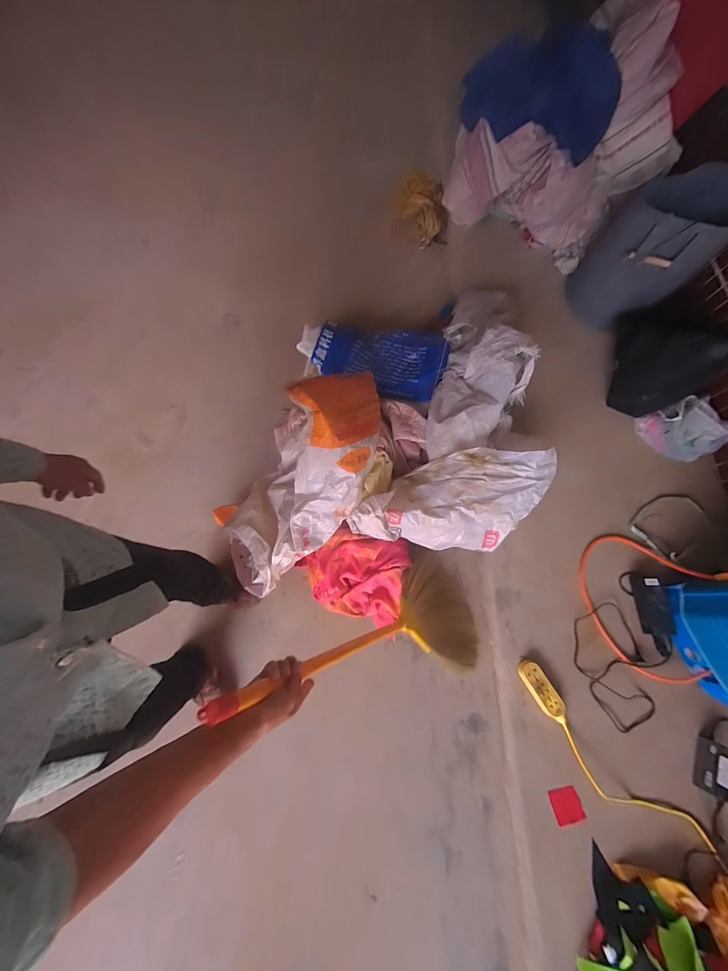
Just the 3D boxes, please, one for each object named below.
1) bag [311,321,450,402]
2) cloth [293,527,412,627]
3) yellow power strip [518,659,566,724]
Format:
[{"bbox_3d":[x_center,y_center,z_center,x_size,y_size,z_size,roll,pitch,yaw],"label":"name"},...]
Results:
[{"bbox_3d":[0.059,-0.460,1.184,0.448,0.092,0.269,14,71,0],"label":"bag"},{"bbox_3d":[-0.032,0.289,1.080,0.330,0.057,0.266,14,89,-5],"label":"cloth"},{"bbox_3d":[0.526,0.605,0.975,0.067,0.030,0.178,-30,76,-14],"label":"yellow power strip"}]

